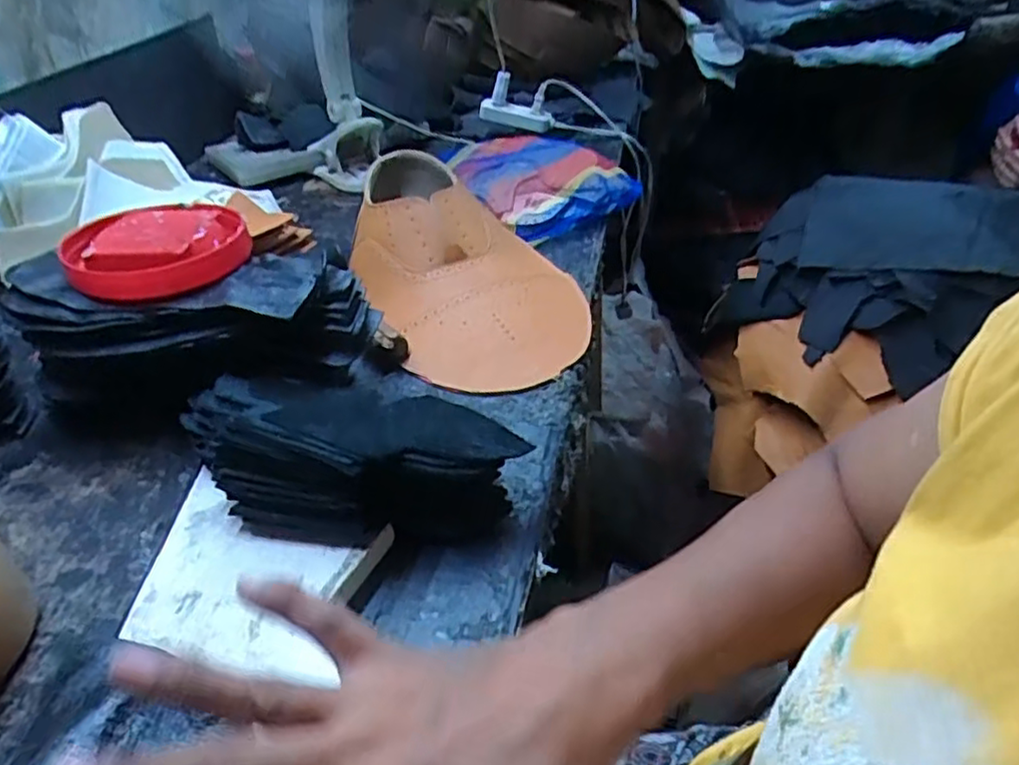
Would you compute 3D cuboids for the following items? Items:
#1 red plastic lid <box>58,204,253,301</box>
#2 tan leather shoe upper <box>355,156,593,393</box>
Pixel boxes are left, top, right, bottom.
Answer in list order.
[{"bbox_3d":[-0.244,-0.096,0.480,0.112,0.028,0.093,-11,38,-9],"label":"red plastic lid"},{"bbox_3d":[-0.037,-0.112,0.604,0.175,0.100,0.261,-18,39,-16],"label":"tan leather shoe upper"}]

